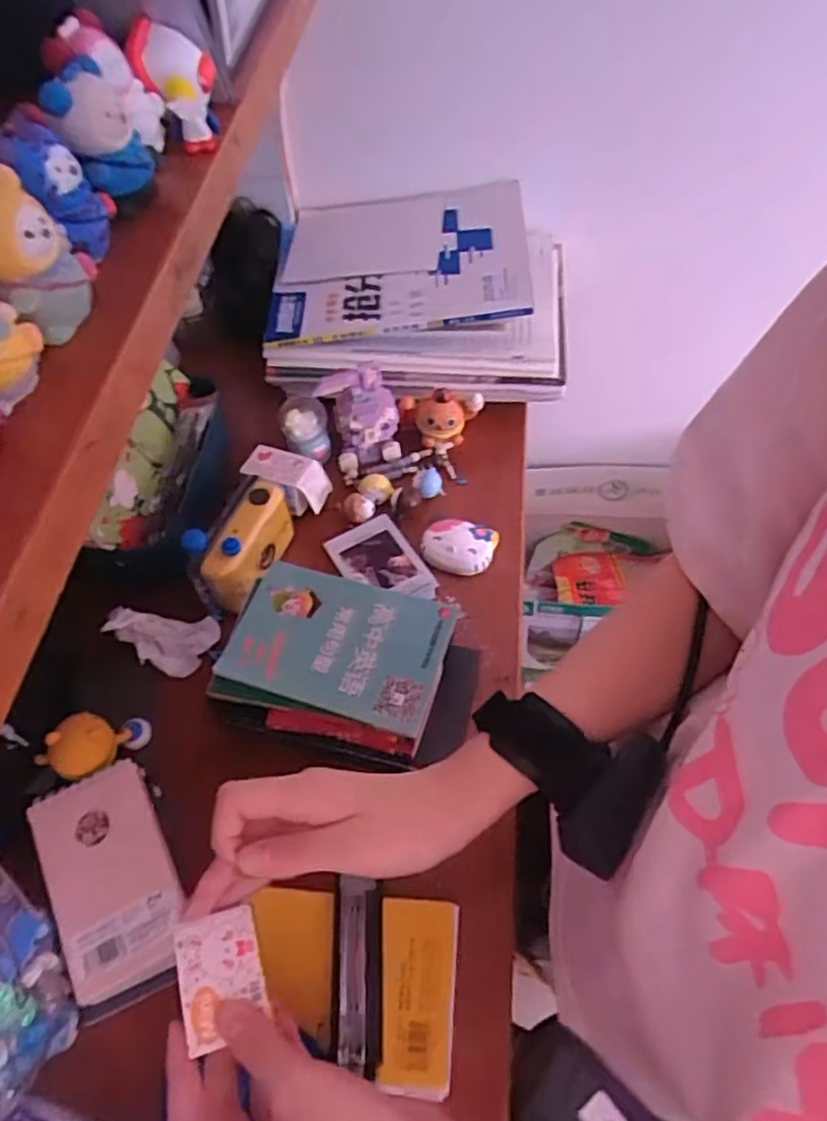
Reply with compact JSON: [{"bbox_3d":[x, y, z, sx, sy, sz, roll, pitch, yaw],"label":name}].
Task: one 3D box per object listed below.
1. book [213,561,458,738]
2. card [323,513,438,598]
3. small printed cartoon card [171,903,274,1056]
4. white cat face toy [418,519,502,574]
[{"bbox_3d":[-0.052,0.055,0.480,0.144,0.008,0.097,14,59,11],"label":"book"},{"bbox_3d":[-0.029,0.003,0.618,0.066,0.009,0.096,-29,59,-14],"label":"card"},{"bbox_3d":[-0.091,0.196,0.330,0.037,0.008,0.051,-16,58,-7],"label":"small printed cartoon card"},{"bbox_3d":[0.042,-0.014,0.624,0.063,0.022,0.049,10,58,9],"label":"white cat face toy"}]

